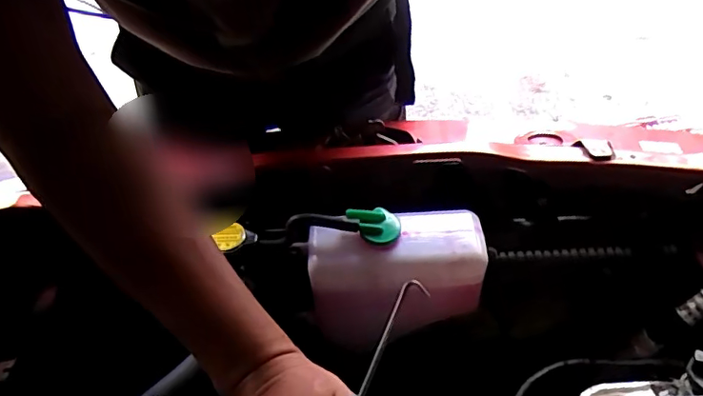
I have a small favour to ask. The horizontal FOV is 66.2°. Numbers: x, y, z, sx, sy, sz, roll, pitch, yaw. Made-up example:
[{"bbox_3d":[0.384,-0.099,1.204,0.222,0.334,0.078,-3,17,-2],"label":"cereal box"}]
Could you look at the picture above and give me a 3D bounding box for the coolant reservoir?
[{"bbox_3d":[0.049,0.082,0.565,0.180,0.121,0.091,-6,45,-1],"label":"coolant reservoir"}]

